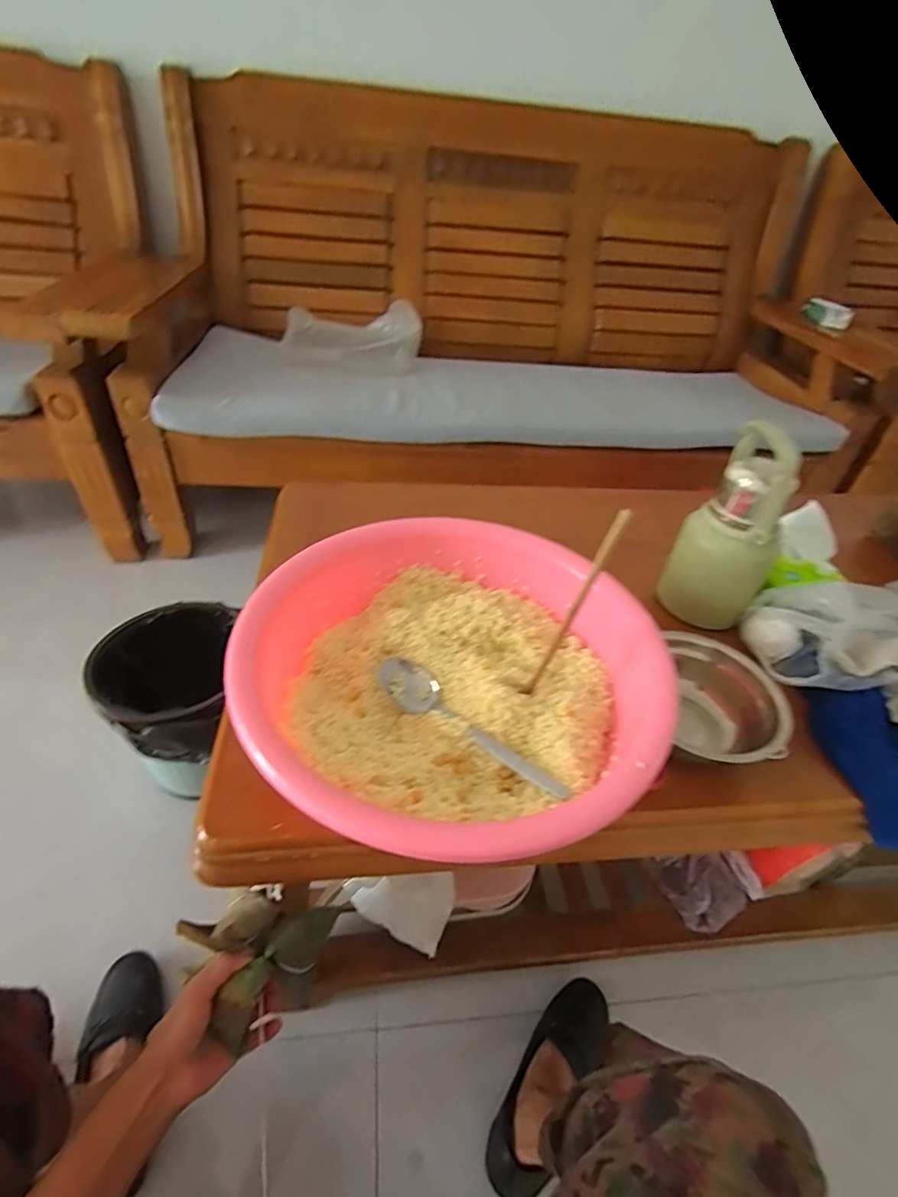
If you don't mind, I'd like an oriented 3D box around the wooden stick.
[{"bbox_3d":[0.101,0.009,0.432,0.008,0.176,0.009,-5,38,-43],"label":"wooden stick"}]

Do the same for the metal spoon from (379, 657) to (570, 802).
[{"bbox_3d":[0.019,0.106,0.452,0.187,0.023,0.036,28,46,24],"label":"metal spoon"}]

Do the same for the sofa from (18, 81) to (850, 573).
[{"bbox_3d":[0.052,-0.678,1.326,1.708,0.780,0.752,2,41,-5],"label":"sofa"}]

